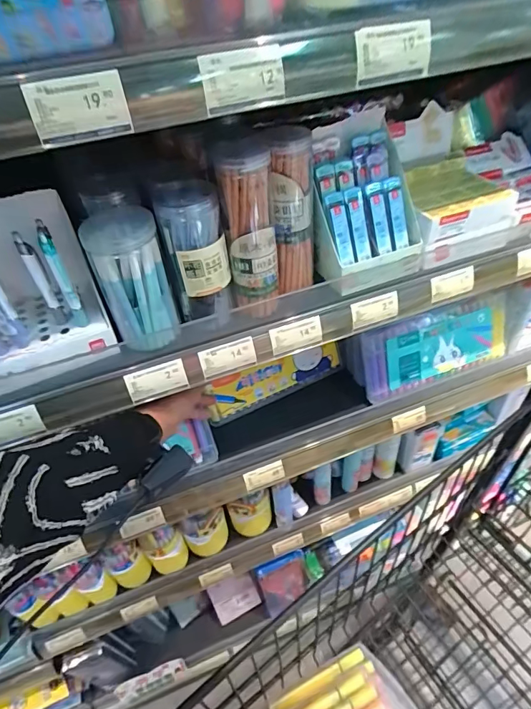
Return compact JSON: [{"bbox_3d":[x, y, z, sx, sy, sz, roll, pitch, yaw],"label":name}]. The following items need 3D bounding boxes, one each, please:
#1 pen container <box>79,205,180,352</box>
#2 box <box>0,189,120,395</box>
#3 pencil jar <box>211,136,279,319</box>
[{"bbox_3d":[-0.141,-0.081,0.467,0.074,0.128,0.080,-21,46,-14],"label":"pen container"},{"bbox_3d":[-0.260,-0.064,0.451,0.146,0.129,0.147,-23,46,-16],"label":"box"},{"bbox_3d":[-0.016,-0.128,0.466,0.060,0.170,0.062,-7,44,0],"label":"pencil jar"}]

